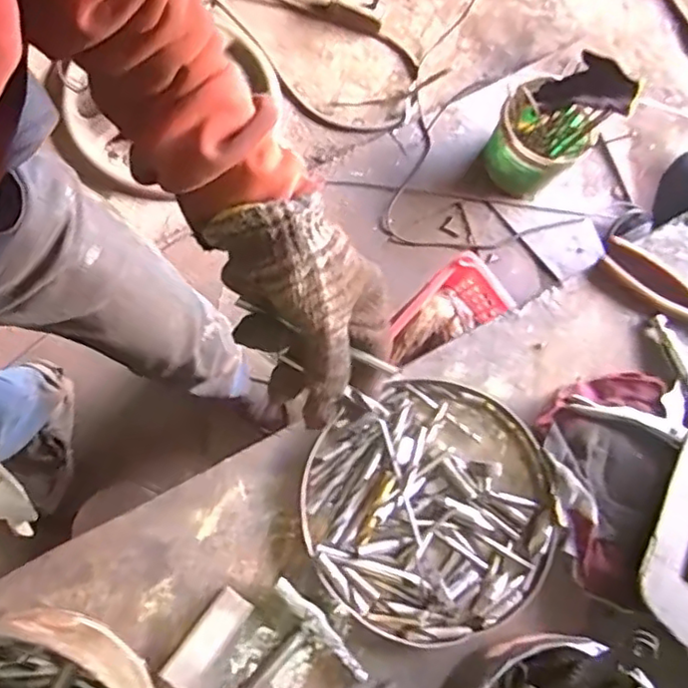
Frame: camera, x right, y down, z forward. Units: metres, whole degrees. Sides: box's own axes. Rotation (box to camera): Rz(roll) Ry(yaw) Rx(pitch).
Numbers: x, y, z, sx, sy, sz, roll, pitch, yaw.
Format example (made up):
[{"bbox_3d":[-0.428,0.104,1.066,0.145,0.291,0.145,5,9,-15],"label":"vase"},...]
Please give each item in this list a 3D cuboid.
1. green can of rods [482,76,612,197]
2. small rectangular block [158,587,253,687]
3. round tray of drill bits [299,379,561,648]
[{"bbox_3d":[0.412,-0.426,1.363,0.199,0.192,0.161,34,74,3],"label":"green can of rods"},{"bbox_3d":[-0.103,0.222,0.471,0.024,0.018,0.075,38,74,5],"label":"small rectangular block"},{"bbox_3d":[0.073,0.135,0.519,0.202,0.024,0.196,2,74,-6],"label":"round tray of drill bits"}]

